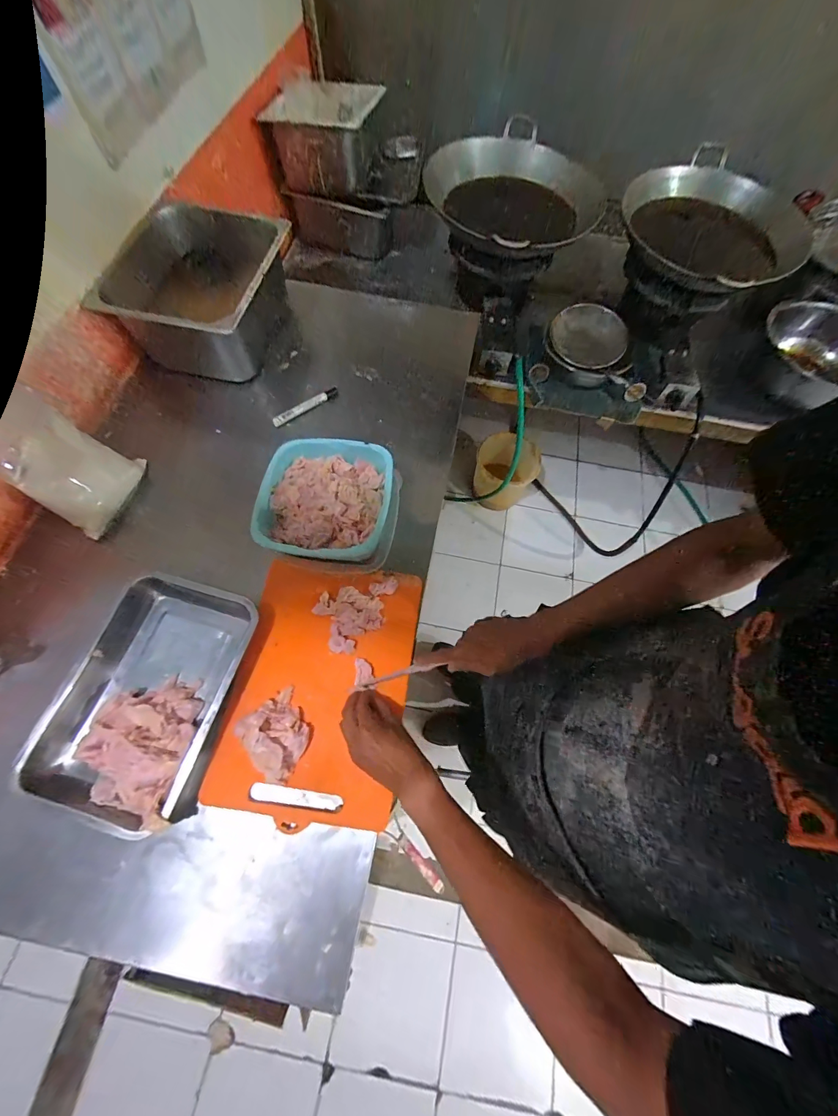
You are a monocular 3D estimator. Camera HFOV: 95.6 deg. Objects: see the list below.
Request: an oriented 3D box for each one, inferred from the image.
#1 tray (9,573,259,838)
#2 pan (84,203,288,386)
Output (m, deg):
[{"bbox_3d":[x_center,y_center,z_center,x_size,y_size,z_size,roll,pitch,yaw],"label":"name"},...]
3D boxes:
[{"bbox_3d":[-0.379,0.183,0.533,0.229,0.046,0.308,14,68,3],"label":"tray"},{"bbox_3d":[-0.408,-0.509,0.746,0.263,0.150,0.298,9,68,1],"label":"pan"}]

